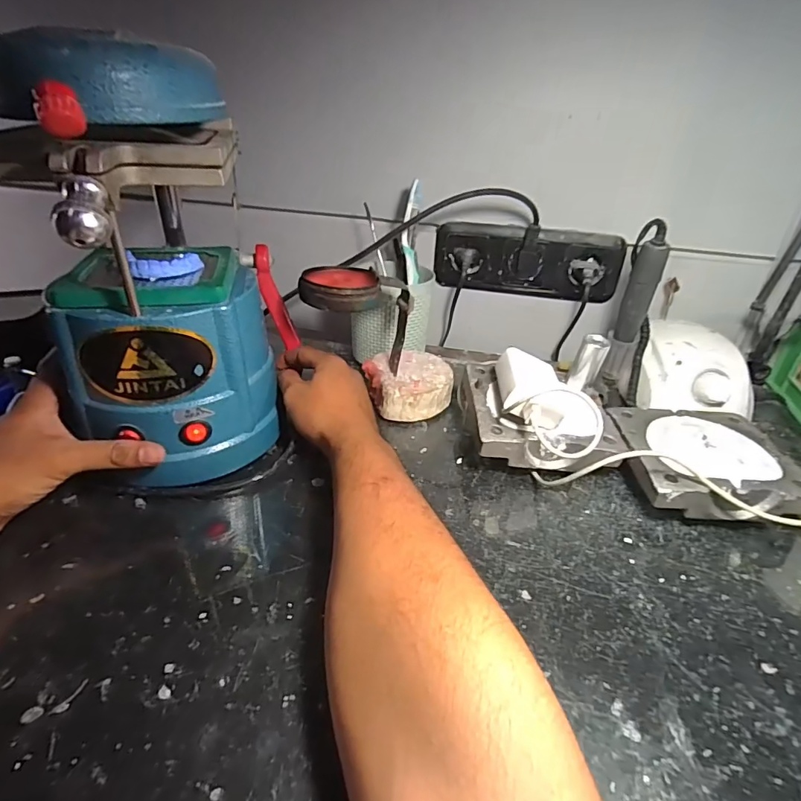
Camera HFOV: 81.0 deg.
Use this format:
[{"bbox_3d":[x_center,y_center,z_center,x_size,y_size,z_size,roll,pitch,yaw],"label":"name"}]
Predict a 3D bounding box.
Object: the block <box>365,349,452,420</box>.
[{"bbox_3d":[0.009,-0.015,0.500,0.079,0.043,0.086,-12,35,-23],"label":"block"}]

